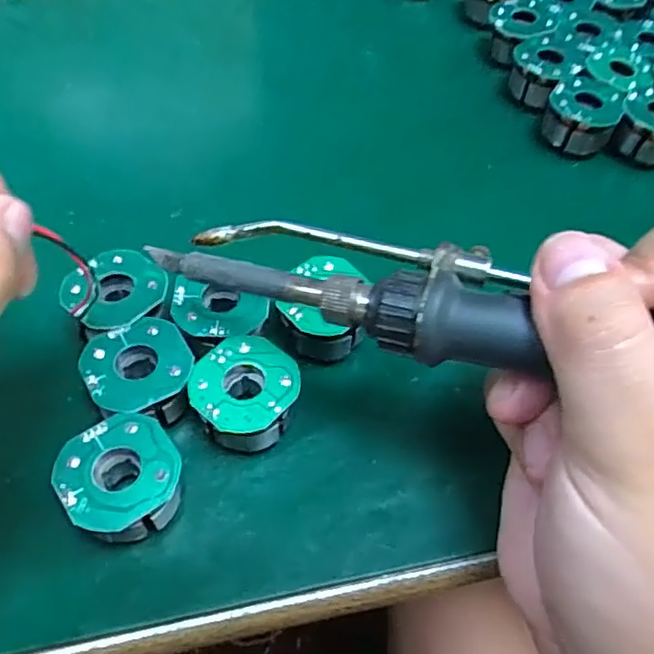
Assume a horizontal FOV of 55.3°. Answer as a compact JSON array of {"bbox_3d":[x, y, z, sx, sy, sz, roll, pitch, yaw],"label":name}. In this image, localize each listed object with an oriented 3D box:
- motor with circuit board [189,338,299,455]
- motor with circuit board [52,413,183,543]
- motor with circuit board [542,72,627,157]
[{"bbox_3d":[-0.025,0.022,0.191,0.031,0.022,0.032,2,56,-3],"label":"motor with circuit board"},{"bbox_3d":[-0.056,0.044,0.174,0.031,0.022,0.031,2,56,-3],"label":"motor with circuit board"},{"bbox_3d":[0.113,-0.093,0.277,0.029,0.019,0.030,2,56,-3],"label":"motor with circuit board"}]

